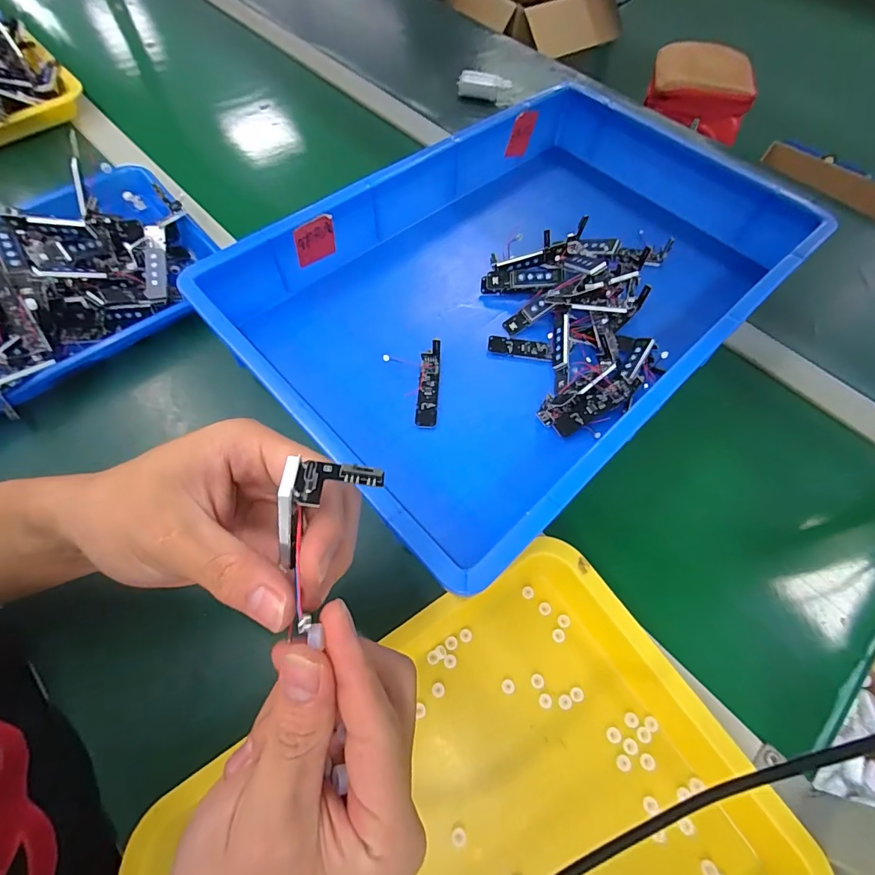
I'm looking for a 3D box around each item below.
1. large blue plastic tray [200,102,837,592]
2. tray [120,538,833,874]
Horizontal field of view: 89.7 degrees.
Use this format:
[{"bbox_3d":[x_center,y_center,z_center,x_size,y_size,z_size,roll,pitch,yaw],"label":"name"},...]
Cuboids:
[{"bbox_3d":[0.097,-0.166,0.449,0.566,0.077,0.385,-34,69,-18],"label":"large blue plastic tray"},{"bbox_3d":[0.026,0.243,0.252,0.321,0.044,0.255,-30,68,-17],"label":"tray"}]

